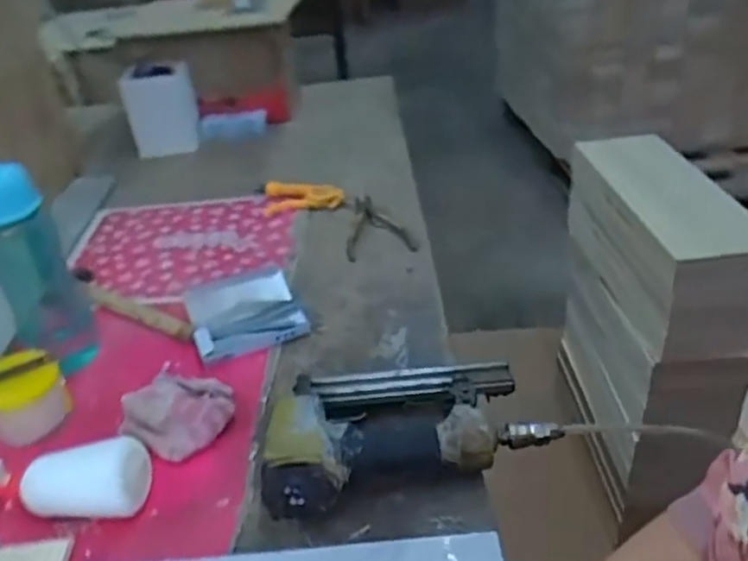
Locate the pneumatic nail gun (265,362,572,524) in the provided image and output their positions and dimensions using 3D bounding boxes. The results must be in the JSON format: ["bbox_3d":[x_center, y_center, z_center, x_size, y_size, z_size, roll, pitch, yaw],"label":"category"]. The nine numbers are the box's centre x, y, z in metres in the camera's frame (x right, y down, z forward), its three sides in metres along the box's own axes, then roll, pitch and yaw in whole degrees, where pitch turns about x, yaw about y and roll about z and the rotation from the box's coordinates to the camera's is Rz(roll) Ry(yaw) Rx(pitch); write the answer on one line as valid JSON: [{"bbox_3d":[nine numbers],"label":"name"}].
[{"bbox_3d":[0.022,0.119,0.606,0.238,0.060,0.155,-9,33,-6],"label":"pneumatic nail gun"}]

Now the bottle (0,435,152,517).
[{"bbox_3d":[-0.280,0.169,0.594,0.162,0.053,0.058,1,33,8],"label":"bottle"}]

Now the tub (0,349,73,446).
[{"bbox_3d":[-0.356,0.111,0.677,0.070,0.054,0.077,26,43,38],"label":"tub"}]

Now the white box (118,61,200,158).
[{"bbox_3d":[-0.396,-0.320,1.266,0.124,0.141,0.111,-11,33,-11],"label":"white box"}]

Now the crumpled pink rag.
[{"bbox_3d":[-0.197,0.128,0.664,0.114,0.032,0.082,9,35,20],"label":"crumpled pink rag"}]

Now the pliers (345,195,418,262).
[{"bbox_3d":[0.009,-0.079,0.949,0.092,0.020,0.149,-3,33,2],"label":"pliers"}]

